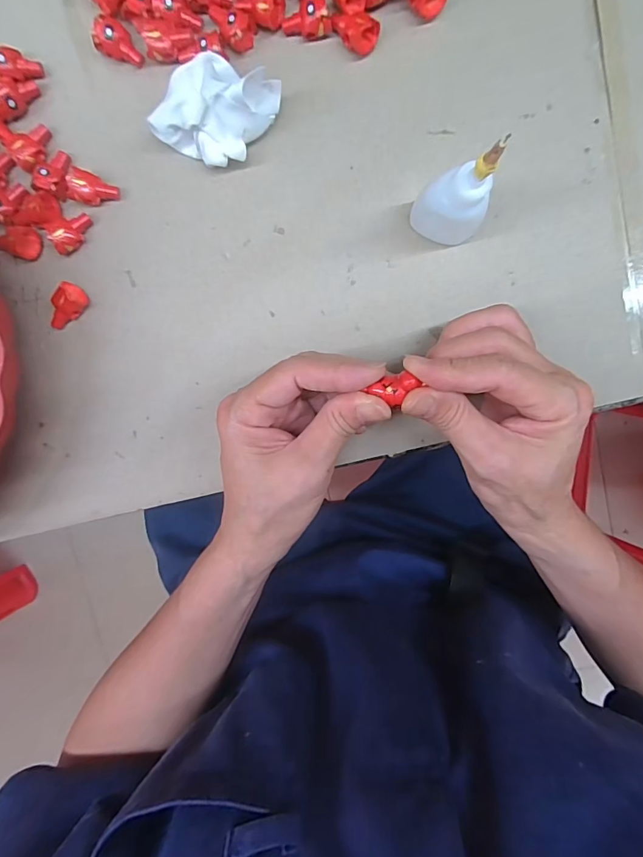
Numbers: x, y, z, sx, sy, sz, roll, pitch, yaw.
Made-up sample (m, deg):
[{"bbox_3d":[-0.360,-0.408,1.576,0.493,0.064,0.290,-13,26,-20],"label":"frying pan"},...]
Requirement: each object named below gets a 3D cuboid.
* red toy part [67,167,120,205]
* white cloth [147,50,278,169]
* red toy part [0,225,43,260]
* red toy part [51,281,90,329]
[{"bbox_3d":[-0.128,-0.133,0.252,0.023,0.016,0.017,23,95,-1],"label":"red toy part"},{"bbox_3d":[-0.054,-0.168,0.235,0.044,0.040,0.055,36,95,-2],"label":"white cloth"},{"bbox_3d":[-0.170,-0.106,0.255,0.014,0.016,0.018,21,95,-1],"label":"red toy part"},{"bbox_3d":[-0.148,-0.070,0.261,0.014,0.013,0.028,34,95,-2],"label":"red toy part"}]

